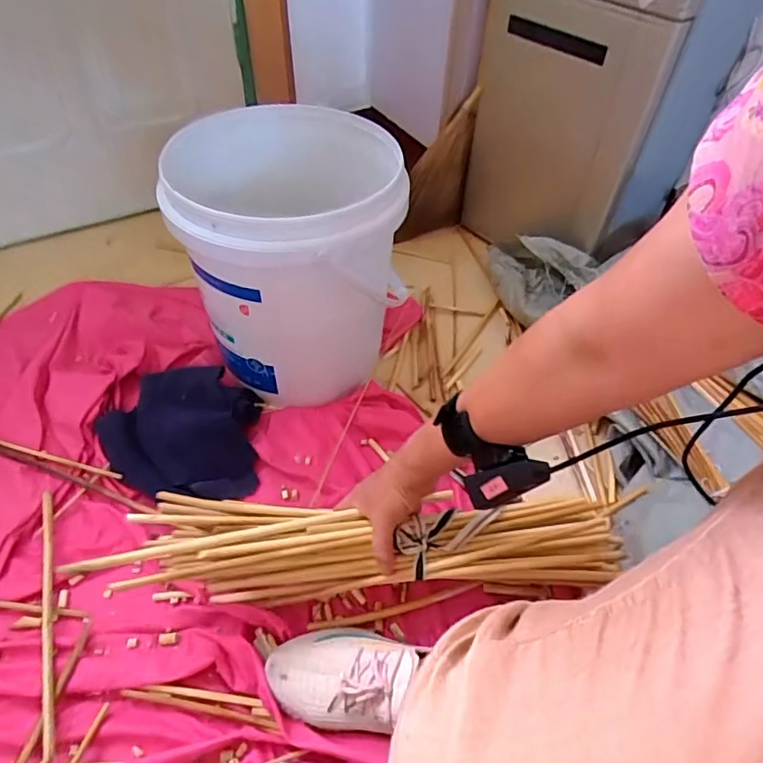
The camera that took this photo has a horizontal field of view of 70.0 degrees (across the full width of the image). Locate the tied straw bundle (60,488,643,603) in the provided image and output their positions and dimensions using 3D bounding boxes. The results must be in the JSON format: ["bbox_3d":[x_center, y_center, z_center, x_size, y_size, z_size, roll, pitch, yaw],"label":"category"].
[{"bbox_3d":[-0.008,0.170,0.566,0.492,0.101,0.096,0,50,-4],"label":"tied straw bundle"}]

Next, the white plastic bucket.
[{"bbox_3d":[-0.121,-0.160,0.746,0.275,0.311,0.267,1,50,-3],"label":"white plastic bucket"}]

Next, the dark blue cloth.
[{"bbox_3d":[-0.275,0.056,0.724,0.211,0.052,0.181,-3,50,-6],"label":"dark blue cloth"}]

